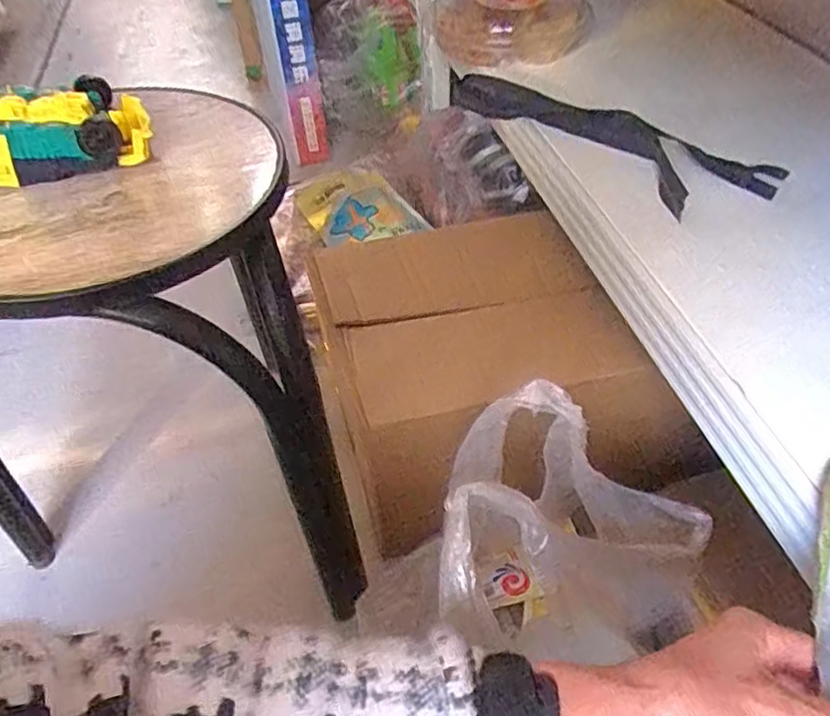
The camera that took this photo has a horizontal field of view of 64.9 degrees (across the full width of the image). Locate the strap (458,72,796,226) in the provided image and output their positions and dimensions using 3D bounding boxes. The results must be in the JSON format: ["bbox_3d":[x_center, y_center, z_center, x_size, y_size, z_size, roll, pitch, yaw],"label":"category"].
[{"bbox_3d":[0.192,-0.236,0.689,0.155,0.072,0.354,-26,50,-17],"label":"strap"}]

